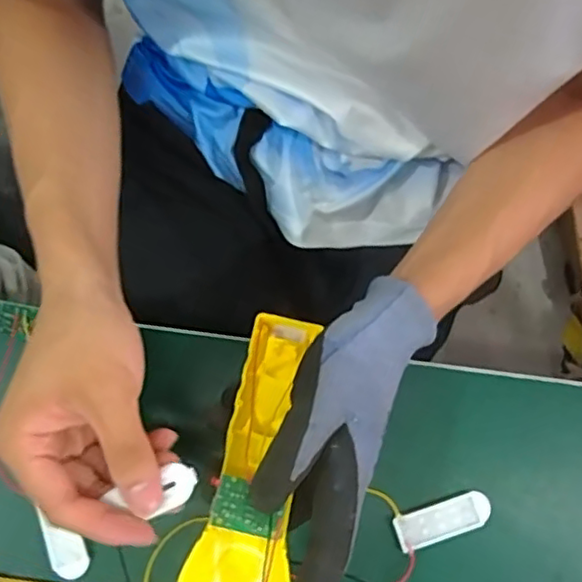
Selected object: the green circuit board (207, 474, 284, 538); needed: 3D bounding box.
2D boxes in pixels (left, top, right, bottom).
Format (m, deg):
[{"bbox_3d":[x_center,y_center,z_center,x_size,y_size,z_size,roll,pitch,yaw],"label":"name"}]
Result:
[{"bbox_3d":[-0.022,0.109,0.311,0.034,0.004,0.025,18,62,3],"label":"green circuit board"}]

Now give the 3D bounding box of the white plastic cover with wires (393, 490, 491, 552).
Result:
[{"bbox_3d":[0.091,0.137,0.372,0.058,0.007,0.021,-18,78,-4],"label":"white plastic cover with wires"}]

